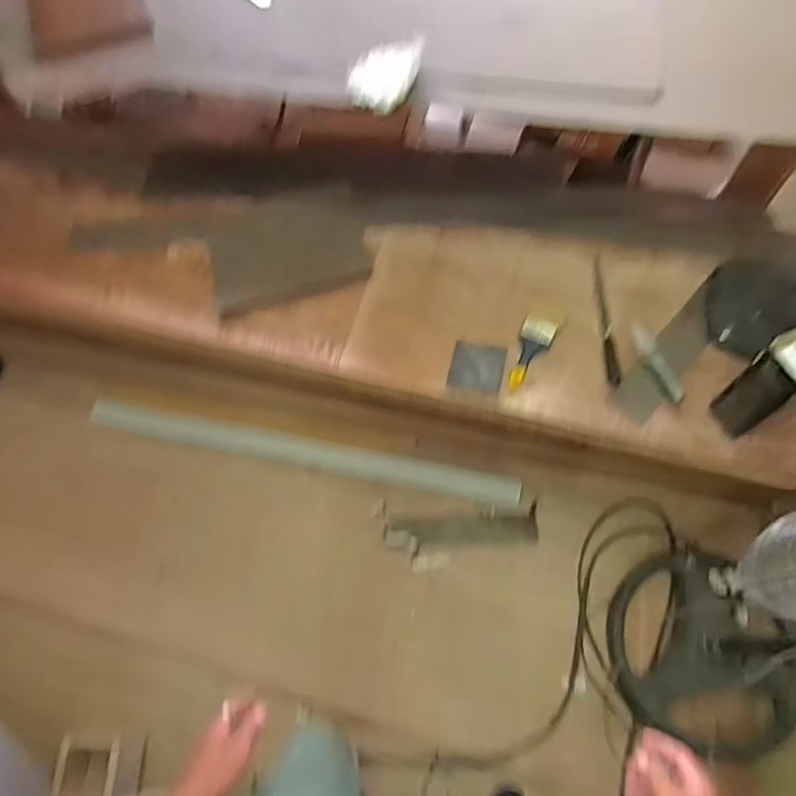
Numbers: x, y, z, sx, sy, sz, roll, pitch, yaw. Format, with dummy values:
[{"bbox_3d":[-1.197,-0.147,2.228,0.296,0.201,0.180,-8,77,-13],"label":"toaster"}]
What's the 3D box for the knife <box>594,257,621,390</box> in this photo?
[{"bbox_3d":[0.430,-0.164,1.162,0.025,0.019,0.303,0,63,3],"label":"knife"}]

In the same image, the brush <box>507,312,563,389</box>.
[{"bbox_3d":[0.274,-0.101,1.159,0.068,0.020,0.190,24,67,14],"label":"brush"}]

